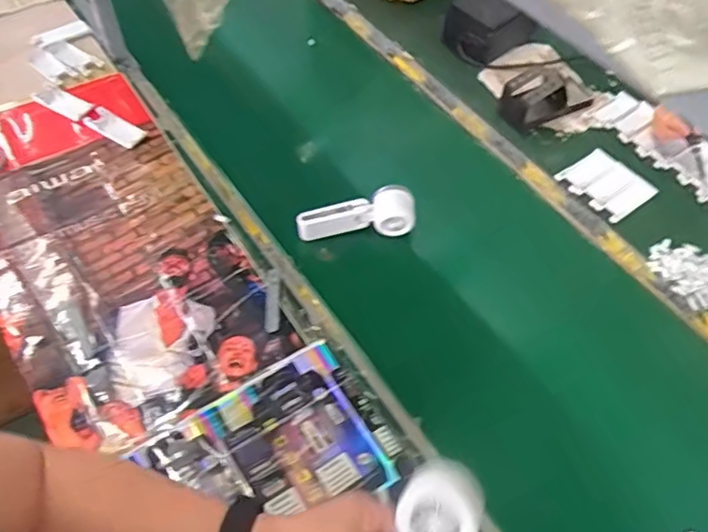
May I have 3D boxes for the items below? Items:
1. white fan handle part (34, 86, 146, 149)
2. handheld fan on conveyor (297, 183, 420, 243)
[{"bbox_3d":[-0.429,-0.247,0.977,0.205,0.020,0.044,26,59,15],"label":"white fan handle part"},{"bbox_3d":[0.003,-0.074,0.875,0.170,0.051,0.054,-6,57,-6],"label":"handheld fan on conveyor"}]

